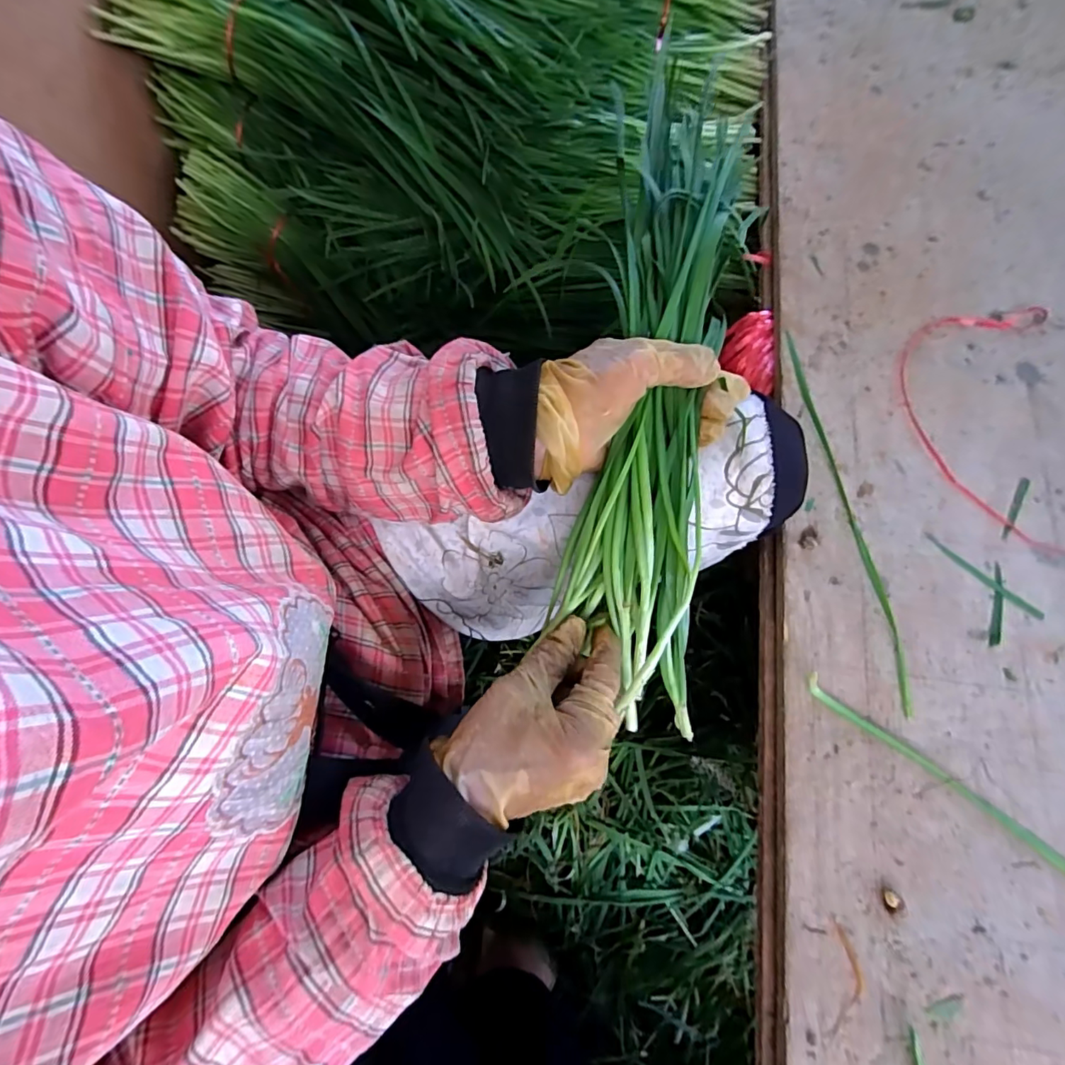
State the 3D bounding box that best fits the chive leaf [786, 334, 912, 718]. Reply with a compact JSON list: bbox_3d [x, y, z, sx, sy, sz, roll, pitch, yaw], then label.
[{"bbox_3d":[0.237,-0.021,0.371,0.016,0.004,0.293,-8,73,-3],"label":"chive leaf"}]

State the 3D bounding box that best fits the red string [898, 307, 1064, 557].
[{"bbox_3d":[0.357,-0.096,0.398,0.117,0.004,0.212,9,73,2],"label":"red string"}]

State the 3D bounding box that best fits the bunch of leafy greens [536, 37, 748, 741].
[{"bbox_3d":[0.074,-0.085,0.299,0.085,0.085,0.405,6,84,1],"label":"bunch of leafy greens"}]

